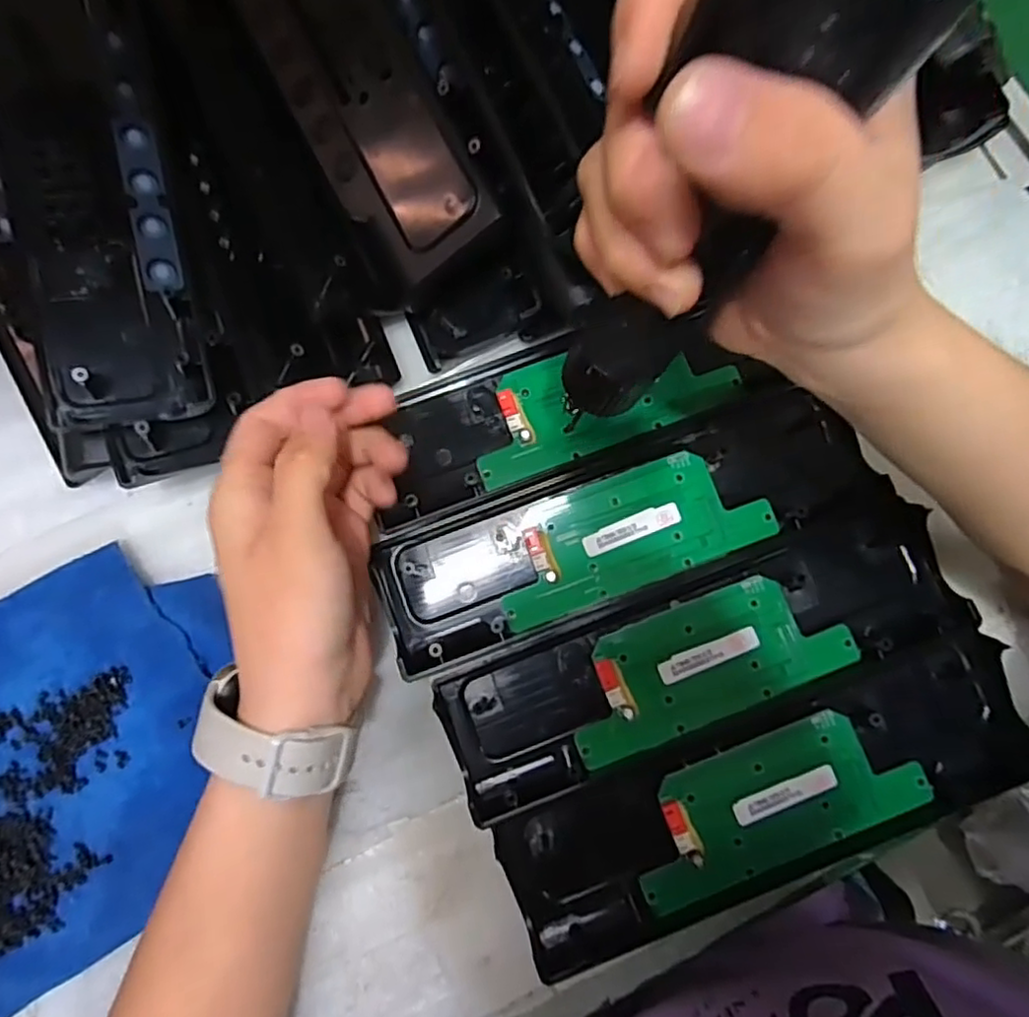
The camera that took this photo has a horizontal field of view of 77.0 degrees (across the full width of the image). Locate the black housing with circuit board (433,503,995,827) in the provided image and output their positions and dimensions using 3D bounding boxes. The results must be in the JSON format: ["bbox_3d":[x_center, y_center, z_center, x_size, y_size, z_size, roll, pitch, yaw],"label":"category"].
[{"bbox_3d":[0.090,0.072,0.308,0.247,0.015,0.080,-17,81,-1],"label":"black housing with circuit board"}]

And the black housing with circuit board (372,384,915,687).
[{"bbox_3d":[0.055,0.008,0.314,0.243,0.015,0.070,-20,81,-2],"label":"black housing with circuit board"}]

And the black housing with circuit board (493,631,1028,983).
[{"bbox_3d":[0.129,0.135,0.299,0.266,0.018,0.074,-21,81,-2],"label":"black housing with circuit board"}]

